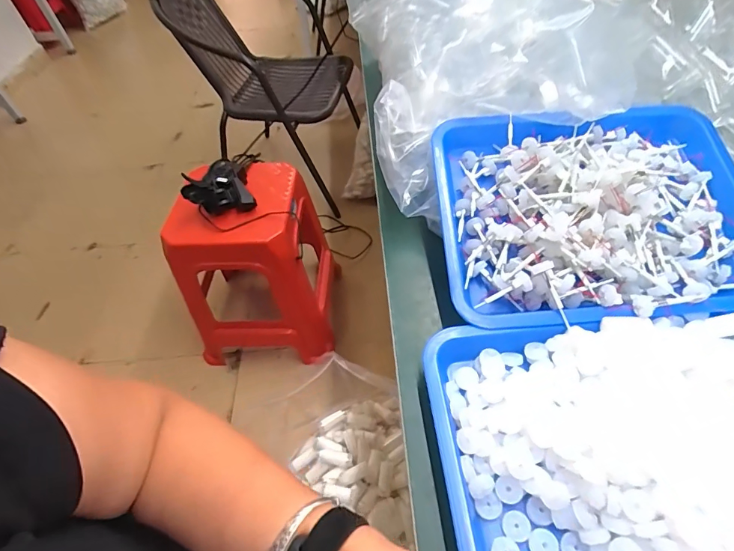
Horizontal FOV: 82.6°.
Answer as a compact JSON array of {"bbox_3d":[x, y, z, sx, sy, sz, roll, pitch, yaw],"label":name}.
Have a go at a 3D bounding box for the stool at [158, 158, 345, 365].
[{"bbox_3d":[-0.294,-0.034,1.136,0.352,0.445,0.354,-2,52,3],"label":"stool"}]

